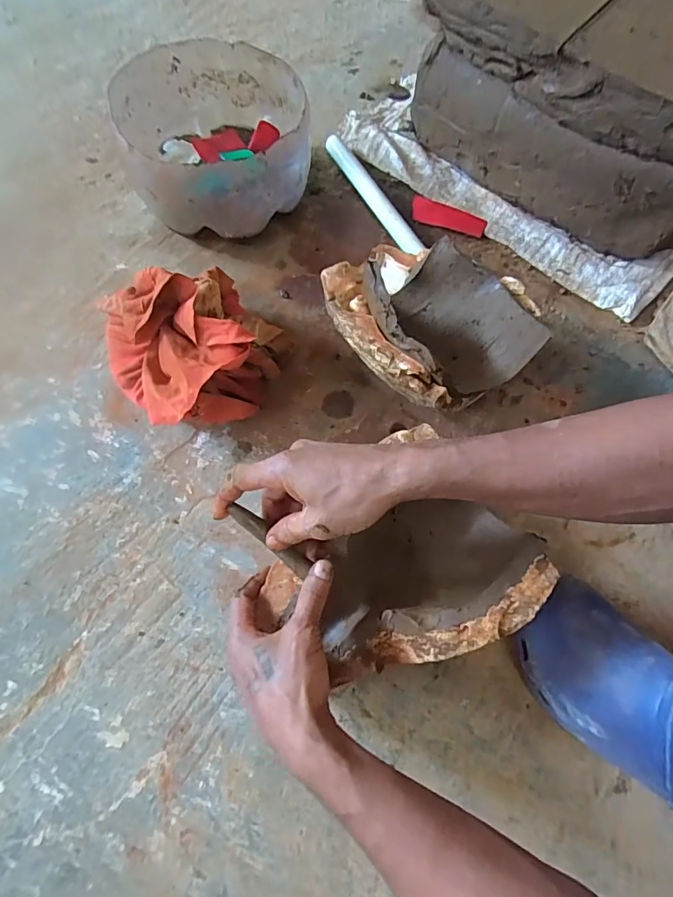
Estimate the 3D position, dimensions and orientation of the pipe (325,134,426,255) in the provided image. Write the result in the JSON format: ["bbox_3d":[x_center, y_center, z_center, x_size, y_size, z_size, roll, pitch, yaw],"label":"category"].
[{"bbox_3d":[0.053,-0.367,0.674,0.024,0.026,0.252,-25,71,-12],"label":"pipe"}]

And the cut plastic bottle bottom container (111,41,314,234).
[{"bbox_3d":[-0.152,-0.398,0.622,0.228,0.130,0.264,-19,70,-10],"label":"cut plastic bottle bottom container"}]

